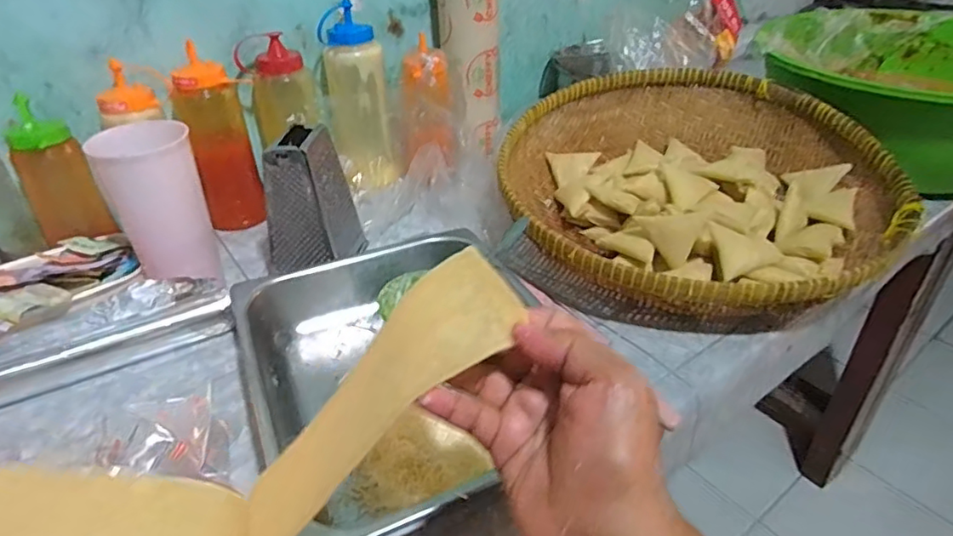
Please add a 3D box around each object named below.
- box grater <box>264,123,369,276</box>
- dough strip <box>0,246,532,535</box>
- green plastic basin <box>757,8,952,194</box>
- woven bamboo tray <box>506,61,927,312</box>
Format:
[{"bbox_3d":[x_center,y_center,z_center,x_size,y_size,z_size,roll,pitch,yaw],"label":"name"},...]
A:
[{"bbox_3d":[-0.188,-0.076,0.660,0.079,0.152,0.099,2,35,5],"label":"box grater"},{"bbox_3d":[-0.146,0.123,0.302,0.338,0.191,0.089,-9,35,-11],"label":"dough strip"},{"bbox_3d":[0.639,-0.270,0.887,0.357,0.167,0.396,18,39,26],"label":"green plastic basin"},{"bbox_3d":[0.251,-0.107,0.698,0.432,0.106,0.438,-5,35,-6],"label":"woven bamboo tray"}]

